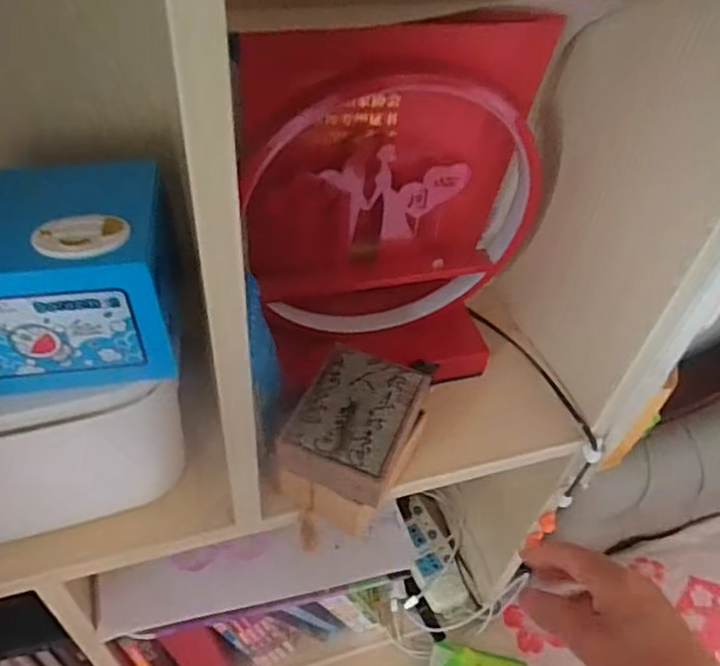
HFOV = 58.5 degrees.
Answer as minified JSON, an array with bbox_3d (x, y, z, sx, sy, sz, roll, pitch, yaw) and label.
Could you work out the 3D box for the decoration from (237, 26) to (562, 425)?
[{"bbox_3d":[0.037,-0.079,0.507,0.224,0.298,0.099,-10,50,-14],"label":"decoration"}]

